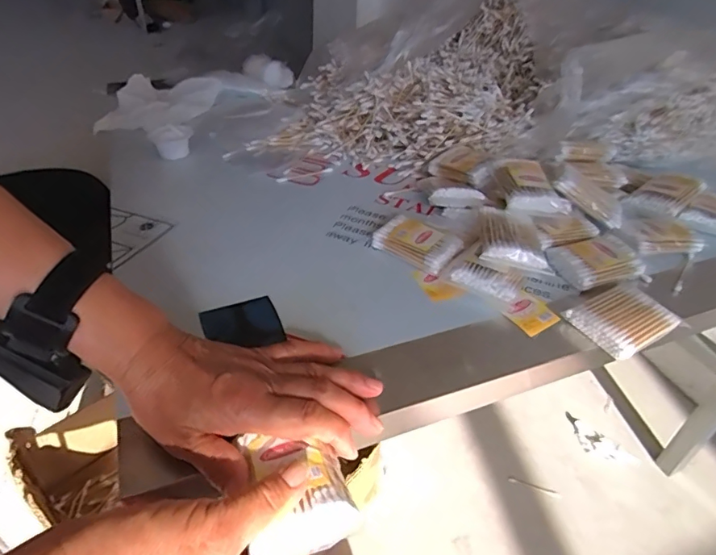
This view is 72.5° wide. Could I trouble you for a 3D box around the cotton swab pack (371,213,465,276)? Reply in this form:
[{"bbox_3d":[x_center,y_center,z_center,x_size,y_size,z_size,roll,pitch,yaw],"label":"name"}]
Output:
[{"bbox_3d":[0.059,-0.035,0.482,0.079,0.018,0.058,28,45,28],"label":"cotton swab pack"}]

